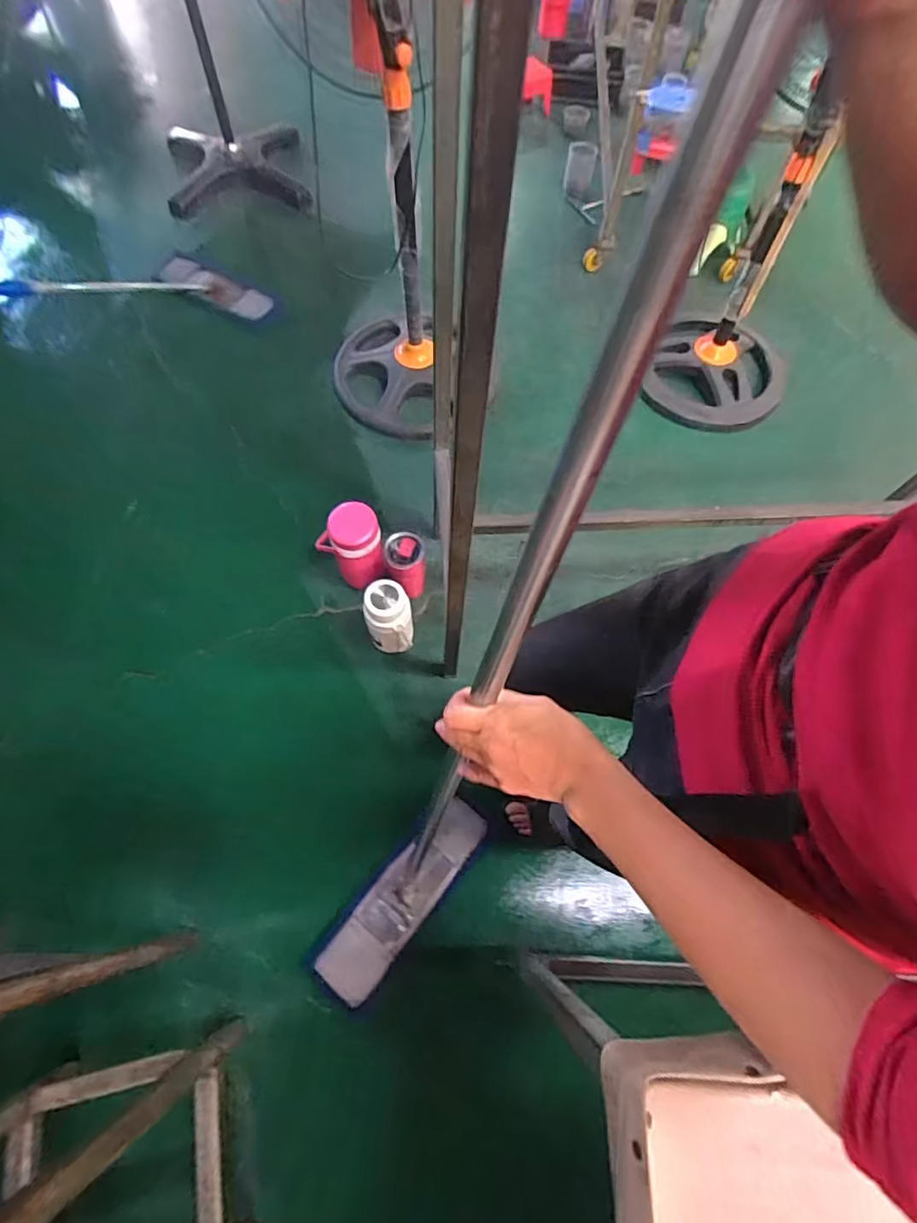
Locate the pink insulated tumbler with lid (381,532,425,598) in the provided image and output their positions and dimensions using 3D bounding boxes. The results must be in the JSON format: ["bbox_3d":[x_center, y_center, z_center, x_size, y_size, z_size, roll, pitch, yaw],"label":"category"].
[{"bbox_3d":[-0.126,-0.106,1.282,0.094,0.148,0.098,1,66,-2],"label":"pink insulated tumbler with lid"}]

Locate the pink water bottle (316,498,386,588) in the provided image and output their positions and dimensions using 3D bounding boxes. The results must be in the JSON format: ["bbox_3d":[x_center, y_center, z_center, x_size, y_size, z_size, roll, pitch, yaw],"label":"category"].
[{"bbox_3d":[-0.249,-0.146,1.262,0.144,0.193,0.113,-11,67,-7],"label":"pink water bottle"}]

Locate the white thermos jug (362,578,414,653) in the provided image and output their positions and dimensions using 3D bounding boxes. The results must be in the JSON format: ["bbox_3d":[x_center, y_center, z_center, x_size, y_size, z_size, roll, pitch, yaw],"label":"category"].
[{"bbox_3d":[-0.152,0.018,1.211,0.098,0.192,0.100,1,66,-2],"label":"white thermos jug"}]

